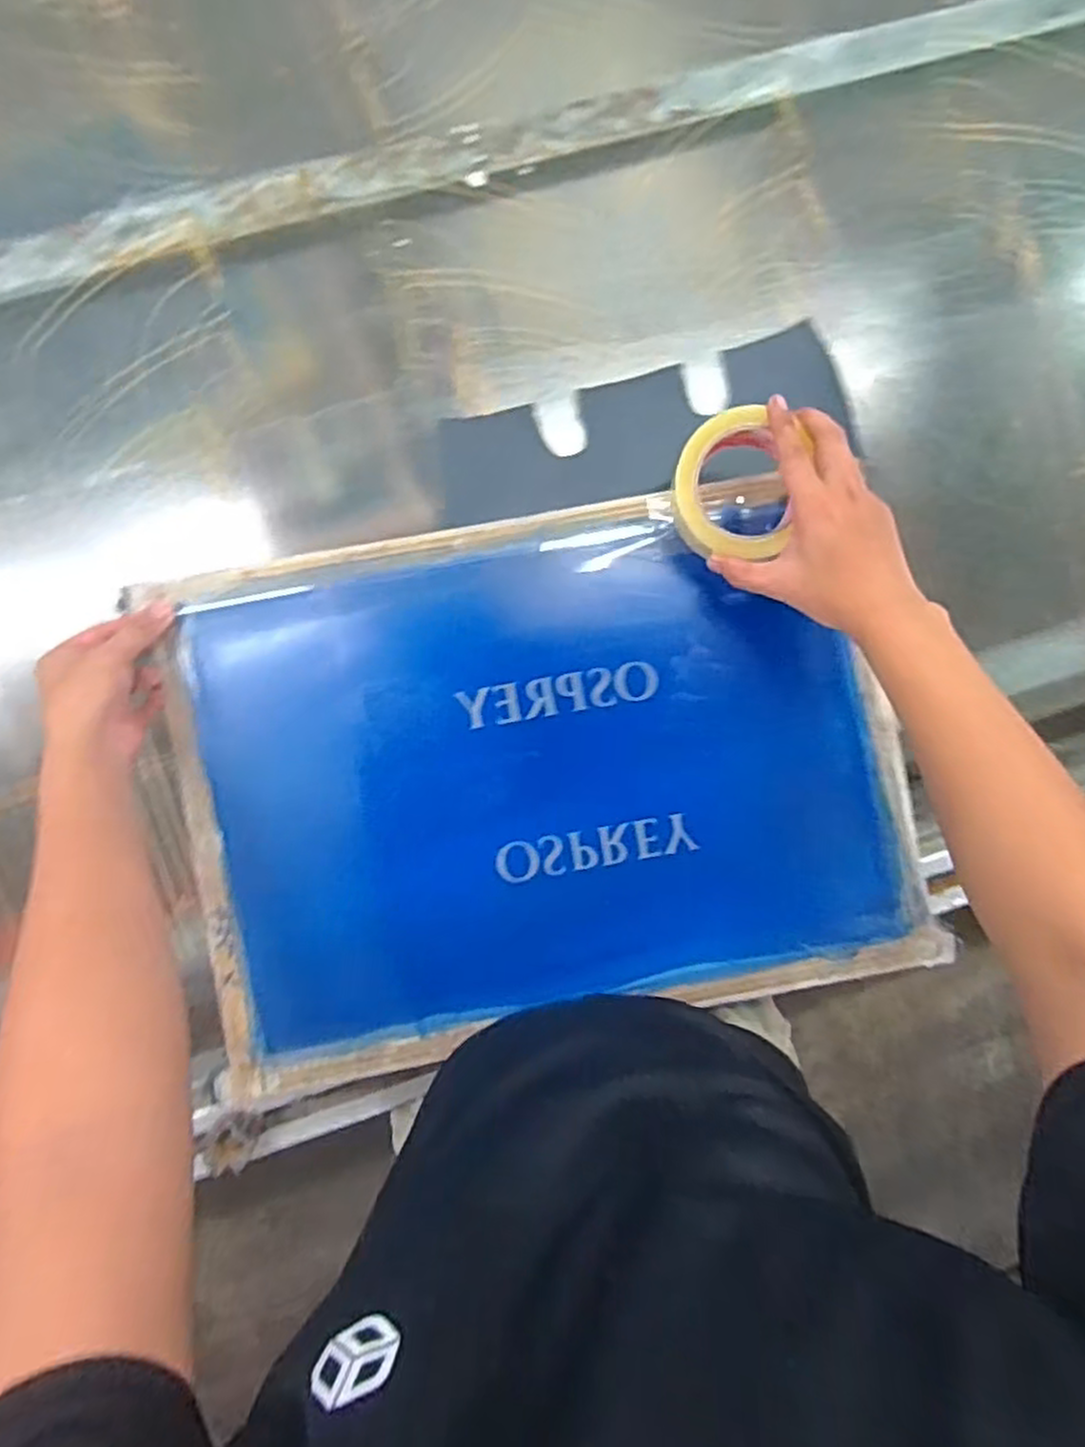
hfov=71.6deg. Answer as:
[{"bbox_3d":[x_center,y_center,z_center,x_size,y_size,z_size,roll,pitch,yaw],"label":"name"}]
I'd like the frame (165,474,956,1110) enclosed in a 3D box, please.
[{"bbox_3d":[-0.001,0.043,0.586,0.534,0.028,0.396,-13,90,-4],"label":"frame"}]

